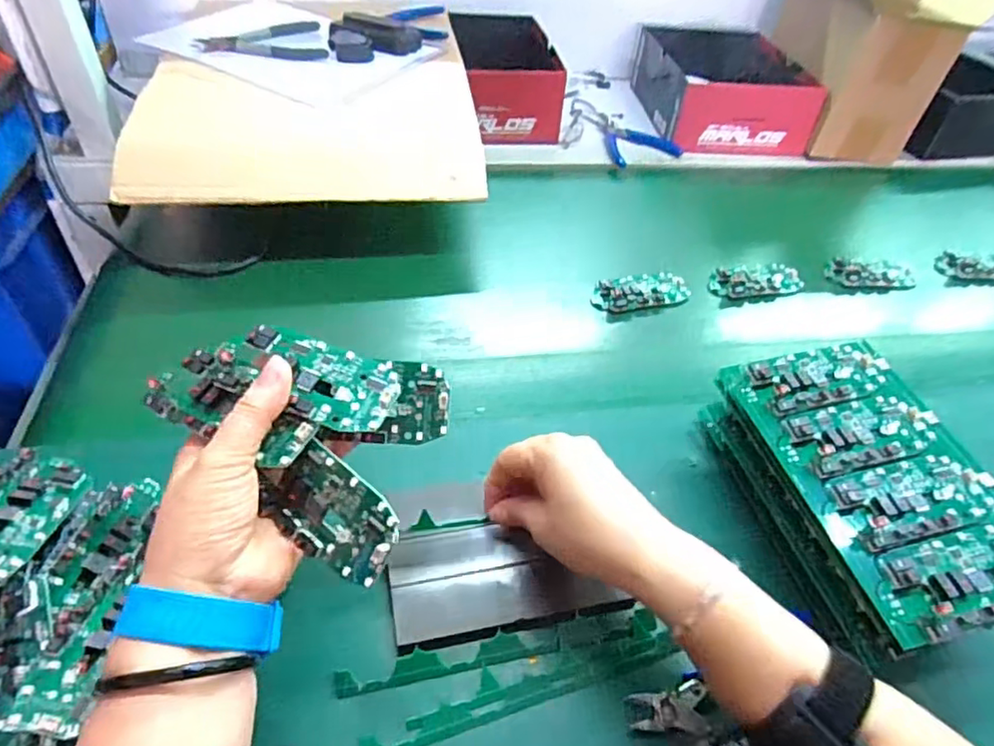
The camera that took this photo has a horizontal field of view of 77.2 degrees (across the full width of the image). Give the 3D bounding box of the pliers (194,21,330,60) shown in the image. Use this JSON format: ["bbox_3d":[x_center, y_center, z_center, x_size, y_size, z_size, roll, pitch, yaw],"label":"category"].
[{"bbox_3d":[-0.279,-0.397,0.746,0.144,0.022,0.113,-5,46,-9],"label":"pliers"}]

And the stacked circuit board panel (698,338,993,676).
[{"bbox_3d":[0.228,0.075,0.414,0.117,0.085,0.205,-9,52,-15],"label":"stacked circuit board panel"}]

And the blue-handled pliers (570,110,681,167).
[{"bbox_3d":[0.180,-0.330,0.857,0.103,0.014,0.147,-10,48,-15],"label":"blue-handled pliers"}]

